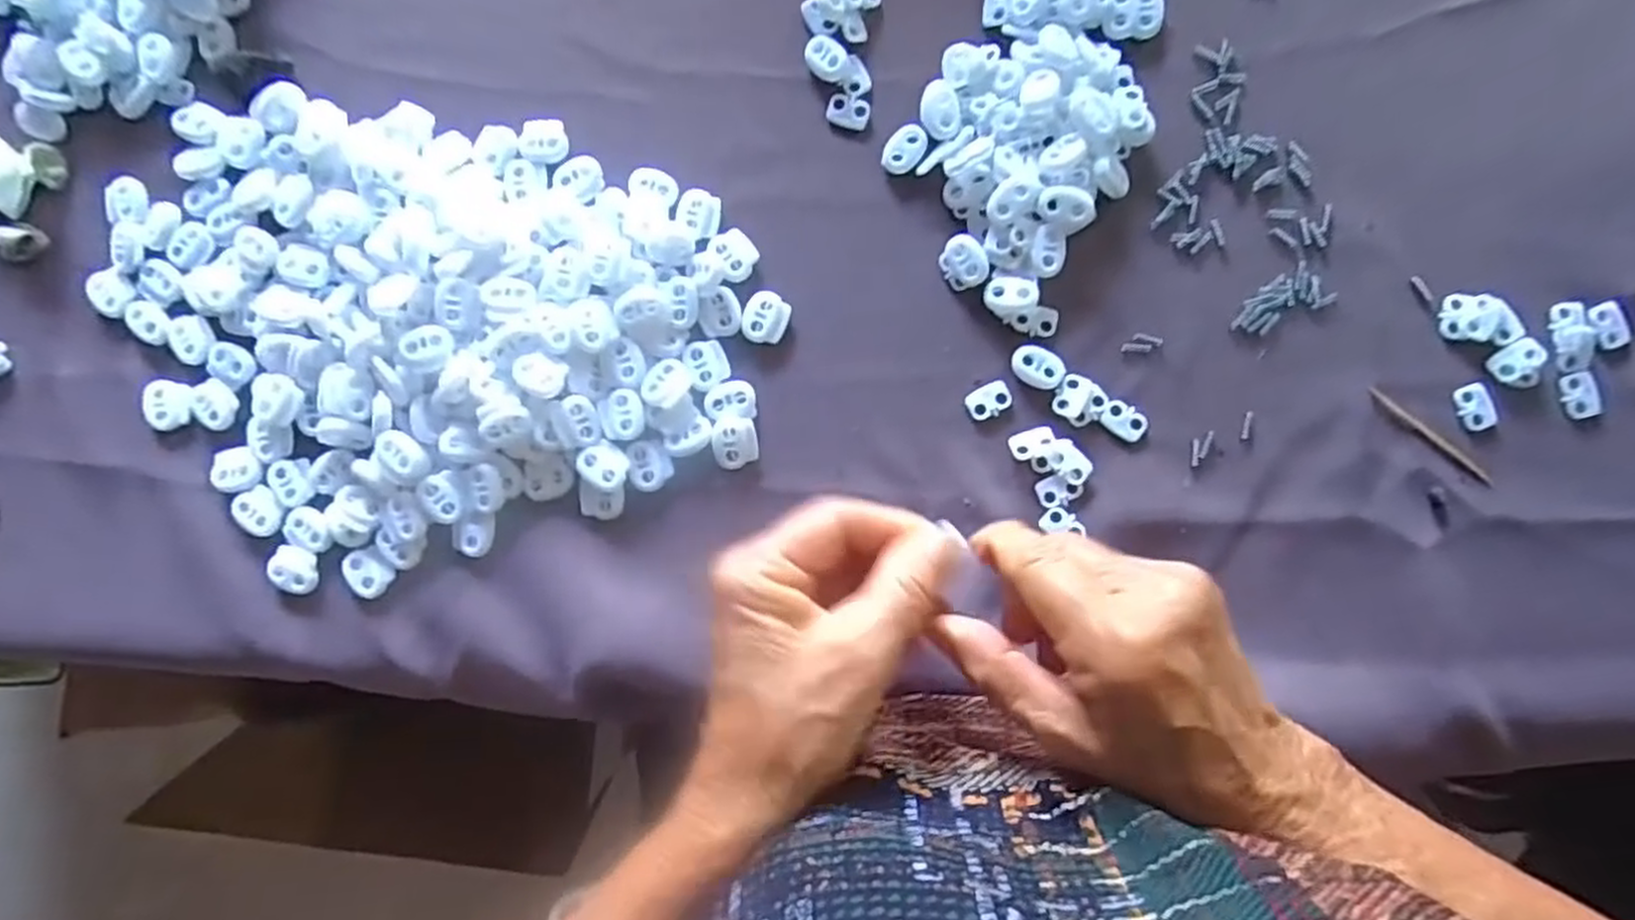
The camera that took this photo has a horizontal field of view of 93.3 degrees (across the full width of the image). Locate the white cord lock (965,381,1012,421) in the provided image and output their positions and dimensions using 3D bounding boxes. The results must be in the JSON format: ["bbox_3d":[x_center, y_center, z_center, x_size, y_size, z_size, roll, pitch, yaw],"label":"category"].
[{"bbox_3d":[0.074,-0.026,0.332,0.019,0.004,0.013,-27,87,2],"label":"white cord lock"}]

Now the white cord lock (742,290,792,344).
[{"bbox_3d":[-0.022,-0.062,0.338,0.019,0.004,0.023,18,89,3],"label":"white cord lock"}]

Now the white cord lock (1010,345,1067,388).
[{"bbox_3d":[0.094,-0.039,0.329,0.023,0.005,0.016,24,90,3],"label":"white cord lock"}]

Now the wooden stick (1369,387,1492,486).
[{"bbox_3d":[0.255,-0.010,0.320,0.060,0.004,0.005,40,91,3],"label":"wooden stick"}]

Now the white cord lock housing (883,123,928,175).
[{"bbox_3d":[0.038,-0.136,0.337,0.016,0.004,0.022,37,90,3],"label":"white cord lock housing"}]

